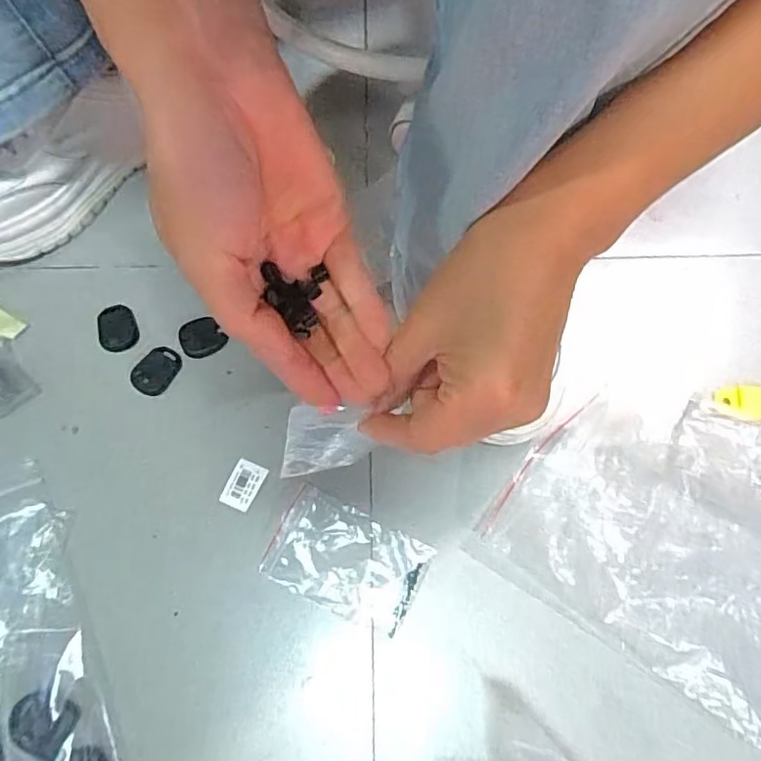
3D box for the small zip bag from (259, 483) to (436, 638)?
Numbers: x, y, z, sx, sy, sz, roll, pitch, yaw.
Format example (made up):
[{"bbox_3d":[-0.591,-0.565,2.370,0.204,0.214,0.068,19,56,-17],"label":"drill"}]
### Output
[{"bbox_3d":[-0.023,0.124,0.397,0.100,0.007,0.066,25,72,8],"label":"small zip bag"}]

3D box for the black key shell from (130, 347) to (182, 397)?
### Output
[{"bbox_3d":[-0.172,-0.007,0.443,0.027,0.010,0.040,36,74,11],"label":"black key shell"}]

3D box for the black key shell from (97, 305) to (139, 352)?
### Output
[{"bbox_3d":[-0.207,-0.041,0.454,0.028,0.008,0.039,-17,72,-6],"label":"black key shell"}]

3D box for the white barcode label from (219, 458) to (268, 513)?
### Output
[{"bbox_3d":[-0.099,0.075,0.415,0.023,0.004,0.034,25,72,8],"label":"white barcode label"}]

